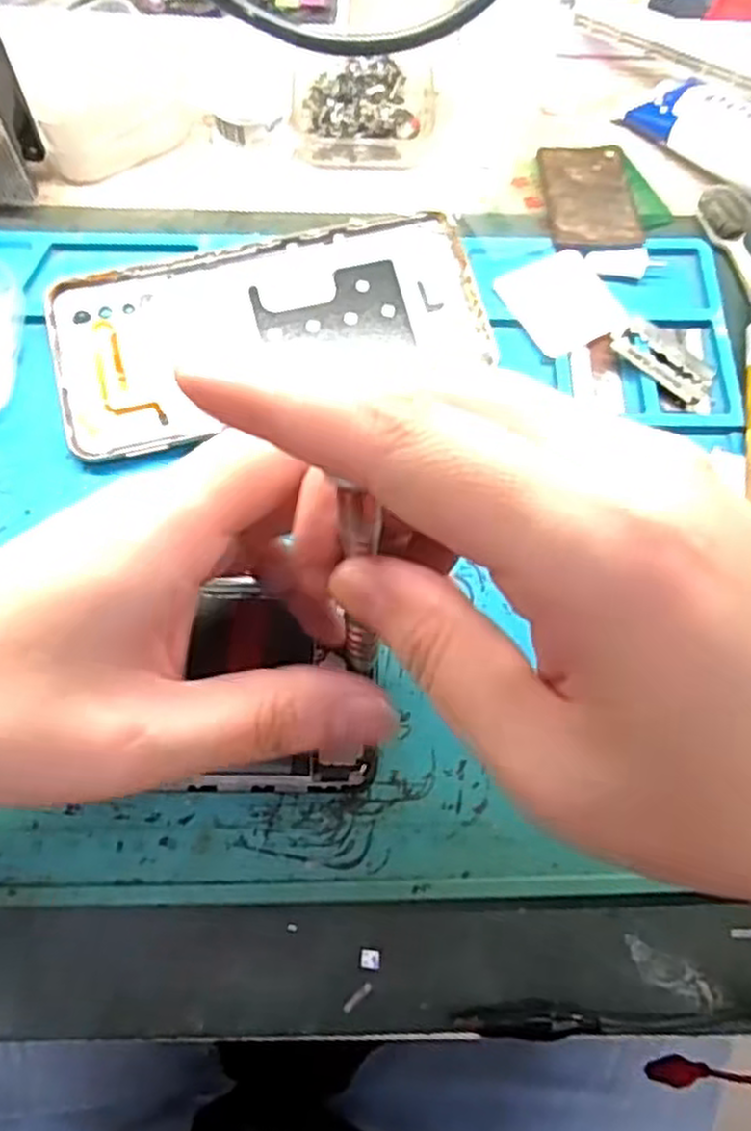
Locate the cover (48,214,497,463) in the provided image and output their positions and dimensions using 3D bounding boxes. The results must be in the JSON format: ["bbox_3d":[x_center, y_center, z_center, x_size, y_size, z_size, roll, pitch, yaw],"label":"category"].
[{"bbox_3d":[-0.041,-0.092,0.289,0.160,0.009,0.072,-15,72,-7],"label":"cover"}]

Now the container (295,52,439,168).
[{"bbox_3d":[-0.005,-0.207,0.334,0.063,0.021,0.062,5,70,0],"label":"container"}]

